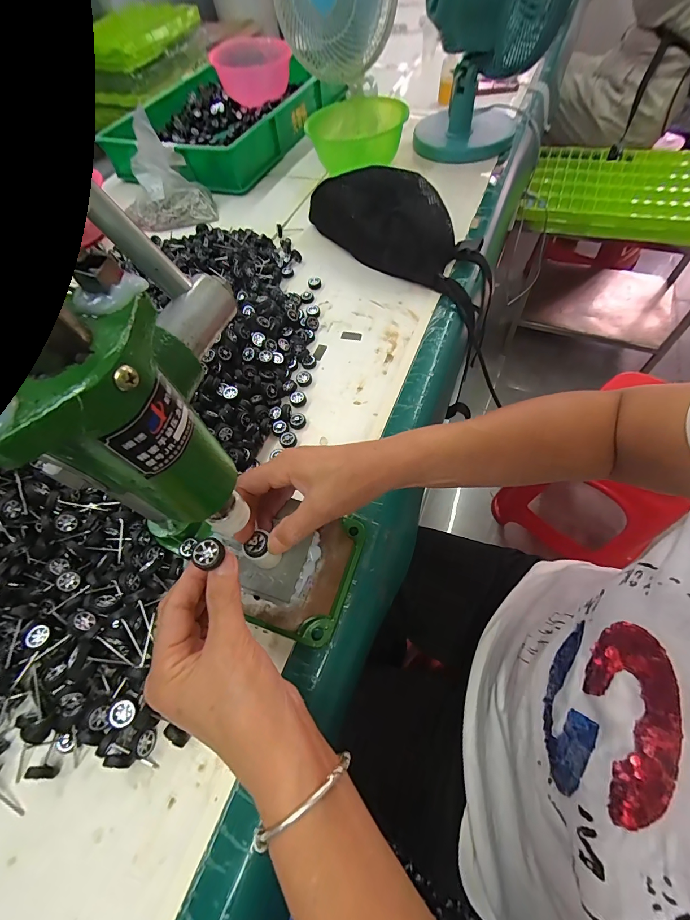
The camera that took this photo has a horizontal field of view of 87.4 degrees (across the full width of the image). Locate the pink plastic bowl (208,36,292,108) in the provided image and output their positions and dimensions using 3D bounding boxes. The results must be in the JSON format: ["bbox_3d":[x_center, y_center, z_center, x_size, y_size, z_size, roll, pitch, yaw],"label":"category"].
[{"bbox_3d":[-0.222,-0.964,0.896,0.154,0.108,0.175,4,61,6],"label":"pink plastic bowl"}]

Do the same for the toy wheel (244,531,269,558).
[{"bbox_3d":[-0.071,0.067,0.287,0.017,0.005,0.019,-6,61,1],"label":"toy wheel"}]

